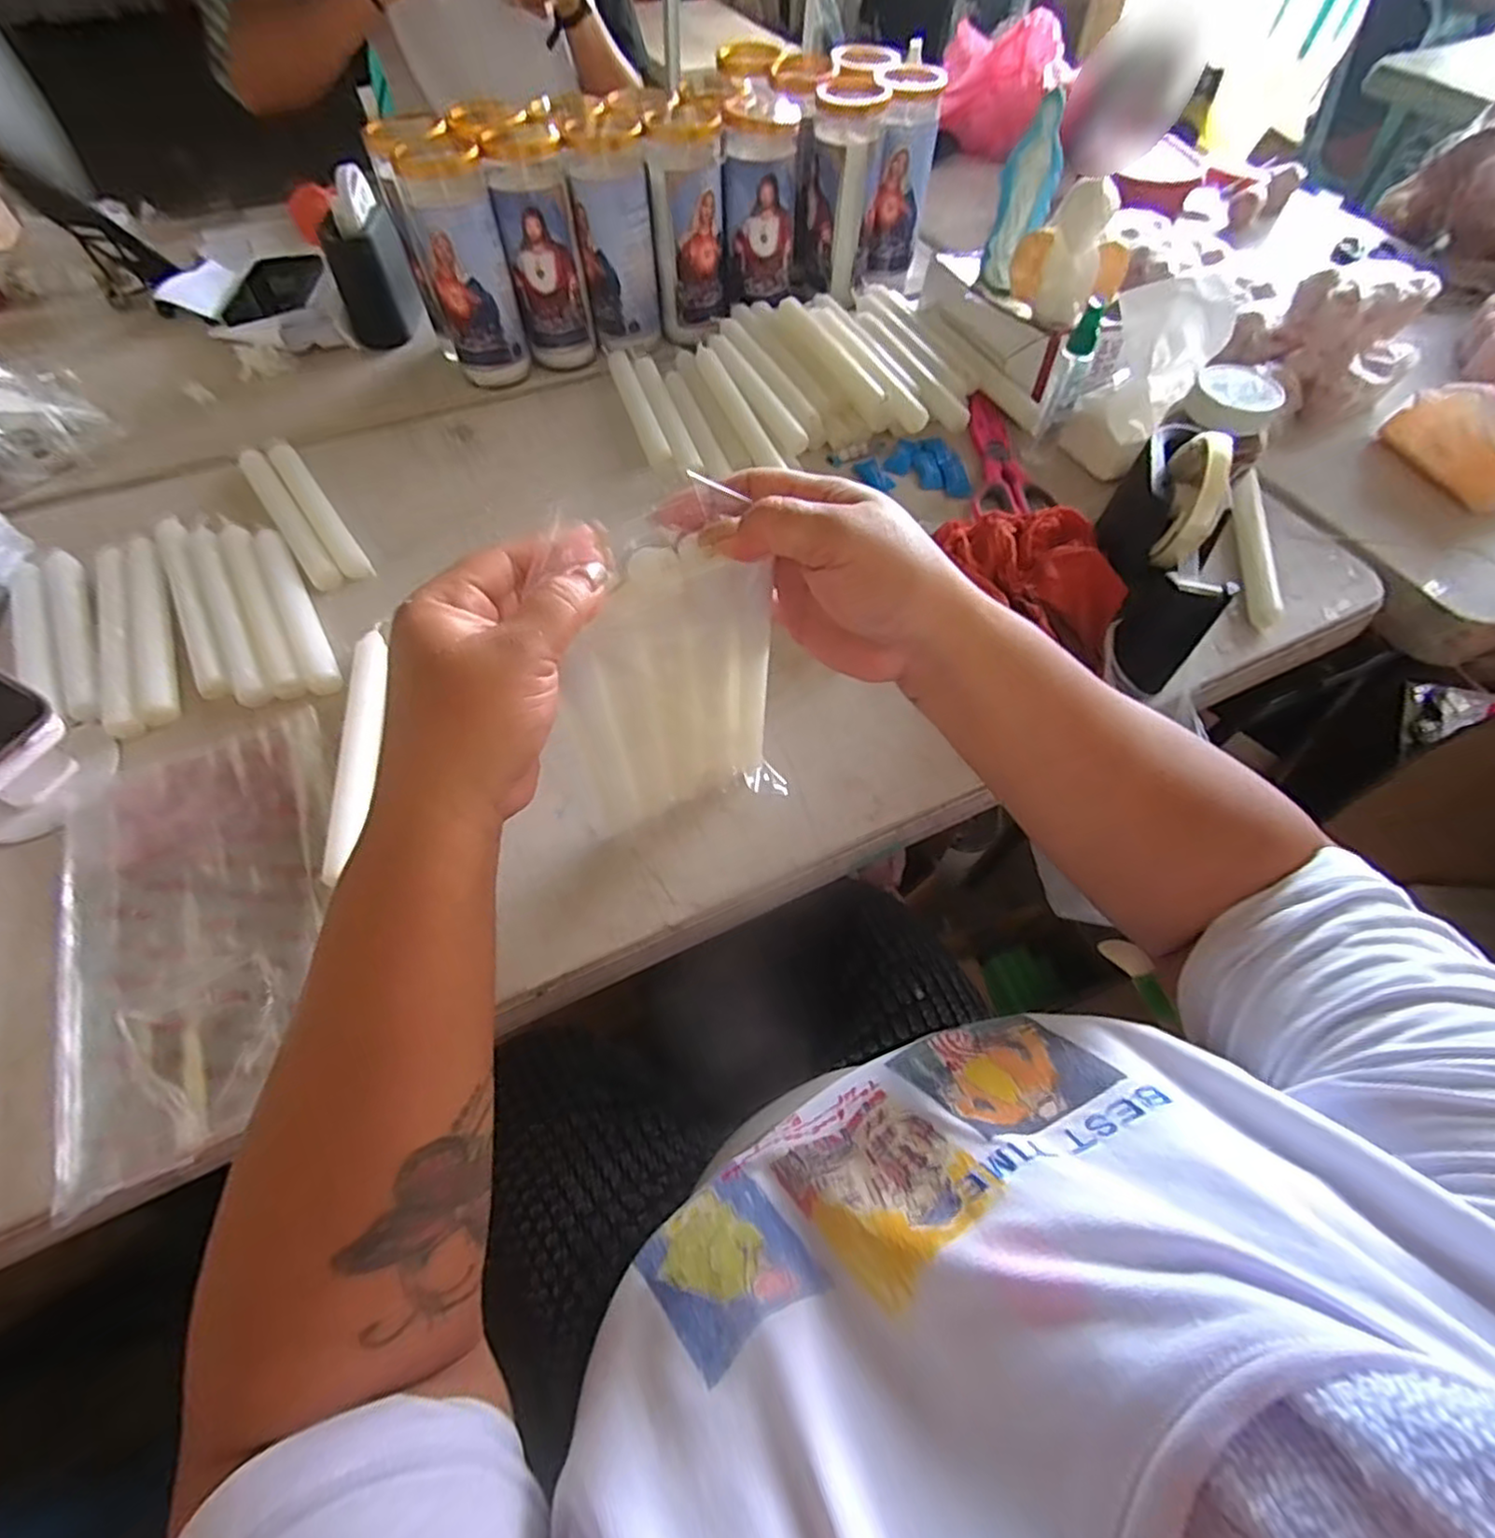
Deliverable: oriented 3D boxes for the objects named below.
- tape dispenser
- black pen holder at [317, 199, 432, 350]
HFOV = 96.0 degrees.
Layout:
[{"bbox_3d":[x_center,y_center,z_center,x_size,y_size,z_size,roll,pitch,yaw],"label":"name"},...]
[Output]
[{"bbox_3d":[0.297,-0.164,0.480,0.059,0.112,0.181,12,60,7],"label":"tape dispenser"},{"bbox_3d":[-0.401,-0.525,0.726,0.081,0.093,0.062,-22,62,-13],"label":"black pen holder"}]

